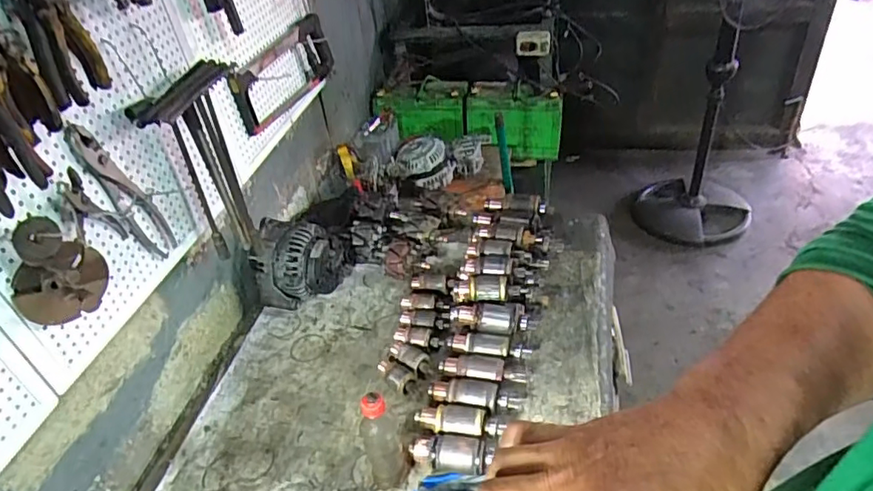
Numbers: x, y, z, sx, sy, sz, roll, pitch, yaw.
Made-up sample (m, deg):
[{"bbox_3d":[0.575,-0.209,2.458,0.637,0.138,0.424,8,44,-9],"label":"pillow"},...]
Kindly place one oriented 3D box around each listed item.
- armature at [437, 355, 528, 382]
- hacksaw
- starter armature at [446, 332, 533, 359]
[{"bbox_3d":[0.079,0.223,0.986,0.153,0.035,0.051,4,40,13],"label":"armature"},{"bbox_3d":[-0.324,-0.374,1.236,0.047,0.154,0.409,4,40,13],"label":"hacksaw"},{"bbox_3d":[0.093,0.188,1.024,0.150,0.046,0.042,5,40,14],"label":"starter armature"}]

